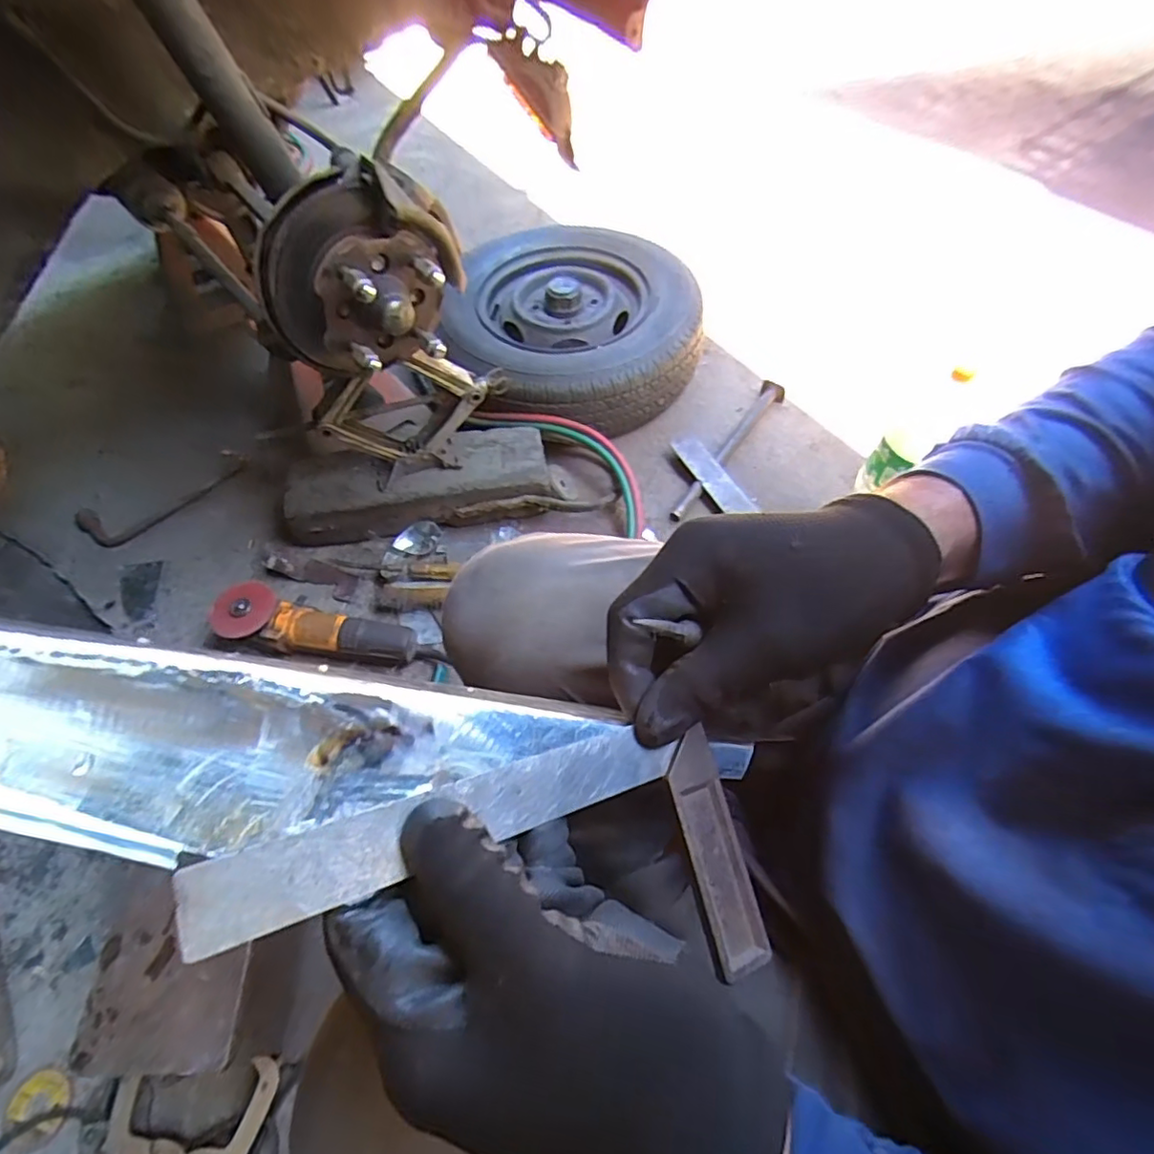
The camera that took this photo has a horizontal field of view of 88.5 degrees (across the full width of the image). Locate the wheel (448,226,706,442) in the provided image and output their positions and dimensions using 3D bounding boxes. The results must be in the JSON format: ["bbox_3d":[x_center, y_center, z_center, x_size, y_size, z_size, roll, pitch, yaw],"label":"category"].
[{"bbox_3d":[-0.018,-0.493,1.132,0.472,0.158,0.458,-2,57,3],"label":"wheel"}]

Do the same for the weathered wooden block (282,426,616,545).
[{"bbox_3d":[-0.209,-0.162,0.993,0.522,0.107,0.146,-7,57,-1],"label":"weathered wooden block"}]

